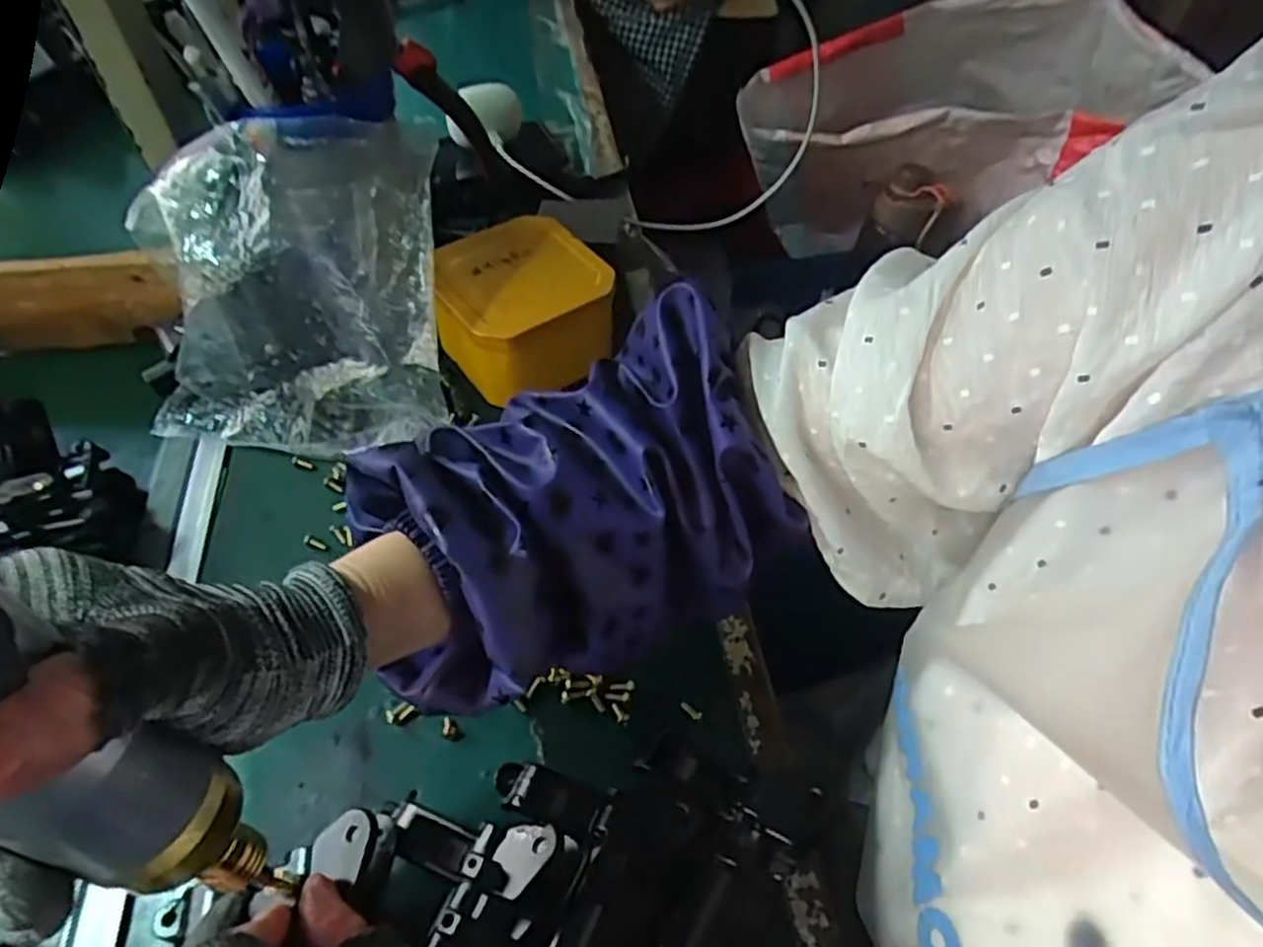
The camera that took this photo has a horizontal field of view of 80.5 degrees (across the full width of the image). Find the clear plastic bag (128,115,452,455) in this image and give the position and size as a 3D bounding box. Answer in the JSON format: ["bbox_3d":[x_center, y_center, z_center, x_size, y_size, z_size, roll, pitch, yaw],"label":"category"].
[{"bbox_3d":[-0.194,-0.099,0.425,0.167,0.150,0.116,-3,53,-5],"label":"clear plastic bag"}]

